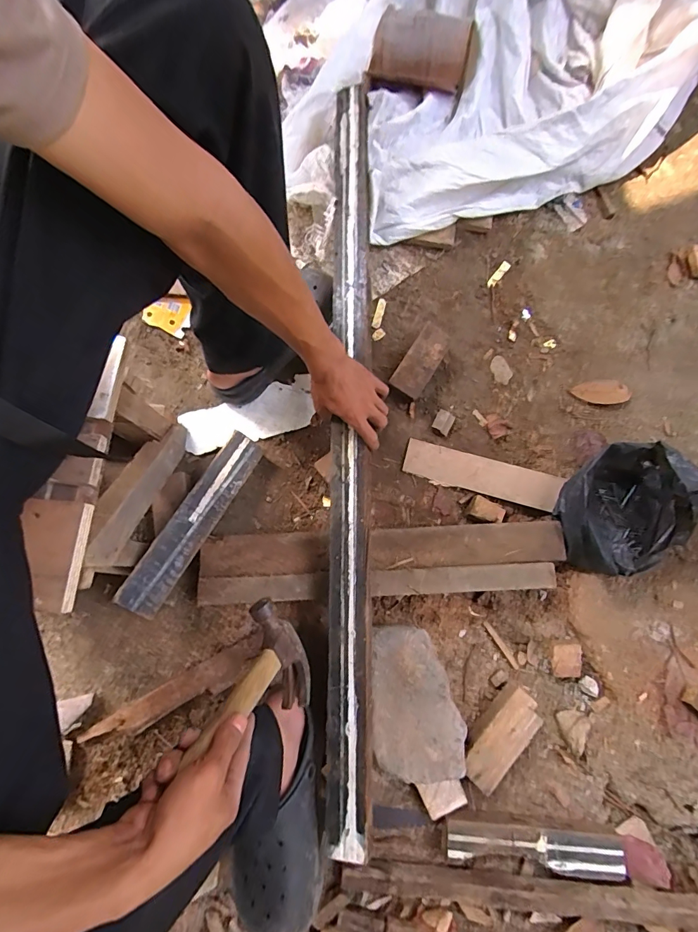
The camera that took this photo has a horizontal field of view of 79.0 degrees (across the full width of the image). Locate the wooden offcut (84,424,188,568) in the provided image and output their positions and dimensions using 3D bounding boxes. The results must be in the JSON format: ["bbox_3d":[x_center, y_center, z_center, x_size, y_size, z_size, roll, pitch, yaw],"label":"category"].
[{"bbox_3d":[-0.298,0.032,0.602,0.030,0.064,0.290,4,34,-1],"label":"wooden offcut"}]

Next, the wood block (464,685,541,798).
[{"bbox_3d":[0.222,0.395,0.620,0.059,0.039,0.142,43,81,6],"label":"wood block"}]

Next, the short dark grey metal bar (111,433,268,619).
[{"bbox_3d":[-0.230,0.078,0.635,0.056,0.024,0.295,27,65,4],"label":"short dark grey metal bar"}]

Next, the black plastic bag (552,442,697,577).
[{"bbox_3d":[0.420,0.062,0.642,0.183,0.116,0.176,-21,80,-5],"label":"black plastic bag"}]

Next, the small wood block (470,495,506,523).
[{"bbox_3d":[0.230,0.074,0.700,0.057,0.014,0.035,24,80,3],"label":"small wood block"}]

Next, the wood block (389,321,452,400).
[{"bbox_3d":[0.123,-0.178,0.727,0.057,0.042,0.131,33,80,5],"label":"wood block"}]

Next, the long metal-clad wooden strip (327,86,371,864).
[{"bbox_3d":[0.001,-0.059,0.623,0.055,0.035,1.102,1,80,-1],"label":"long metal-clad wooden strip"}]

